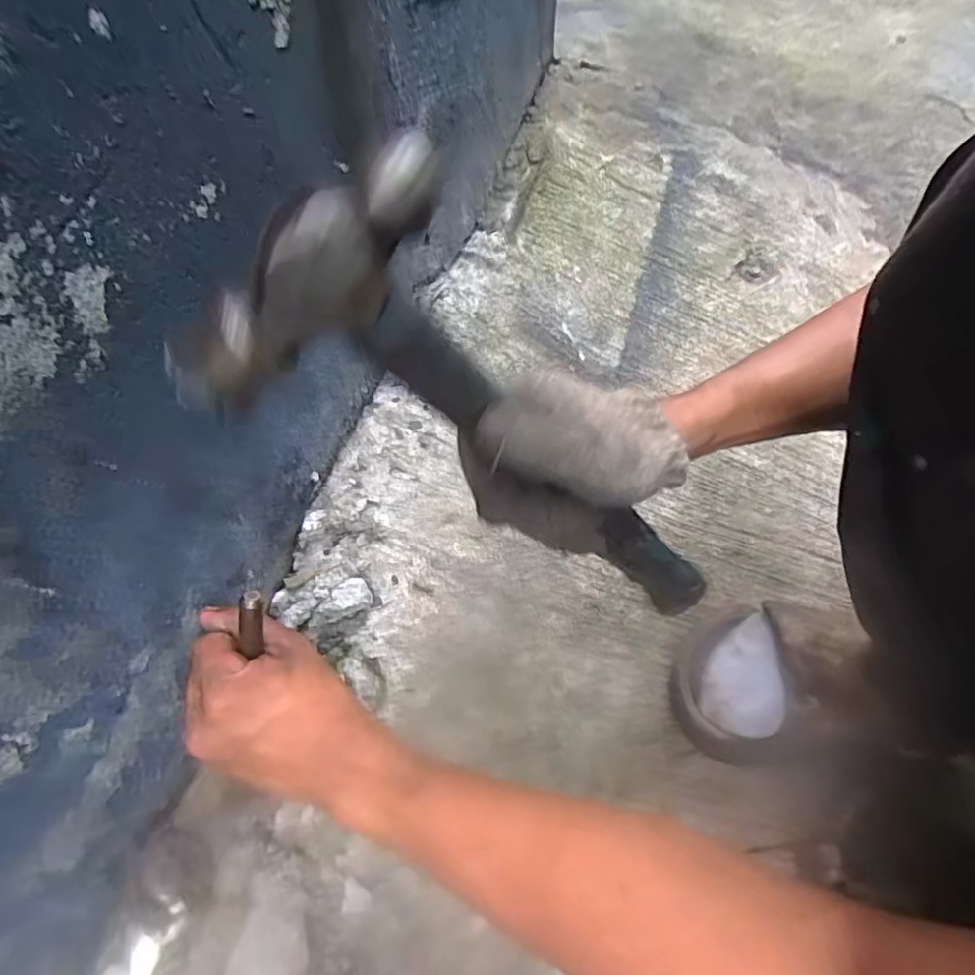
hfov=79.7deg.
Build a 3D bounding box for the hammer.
[{"bbox_3d":[0.028,-0.004,0.312,0.111,0.353,0.042,-26,49,27],"label":"hammer"}]

